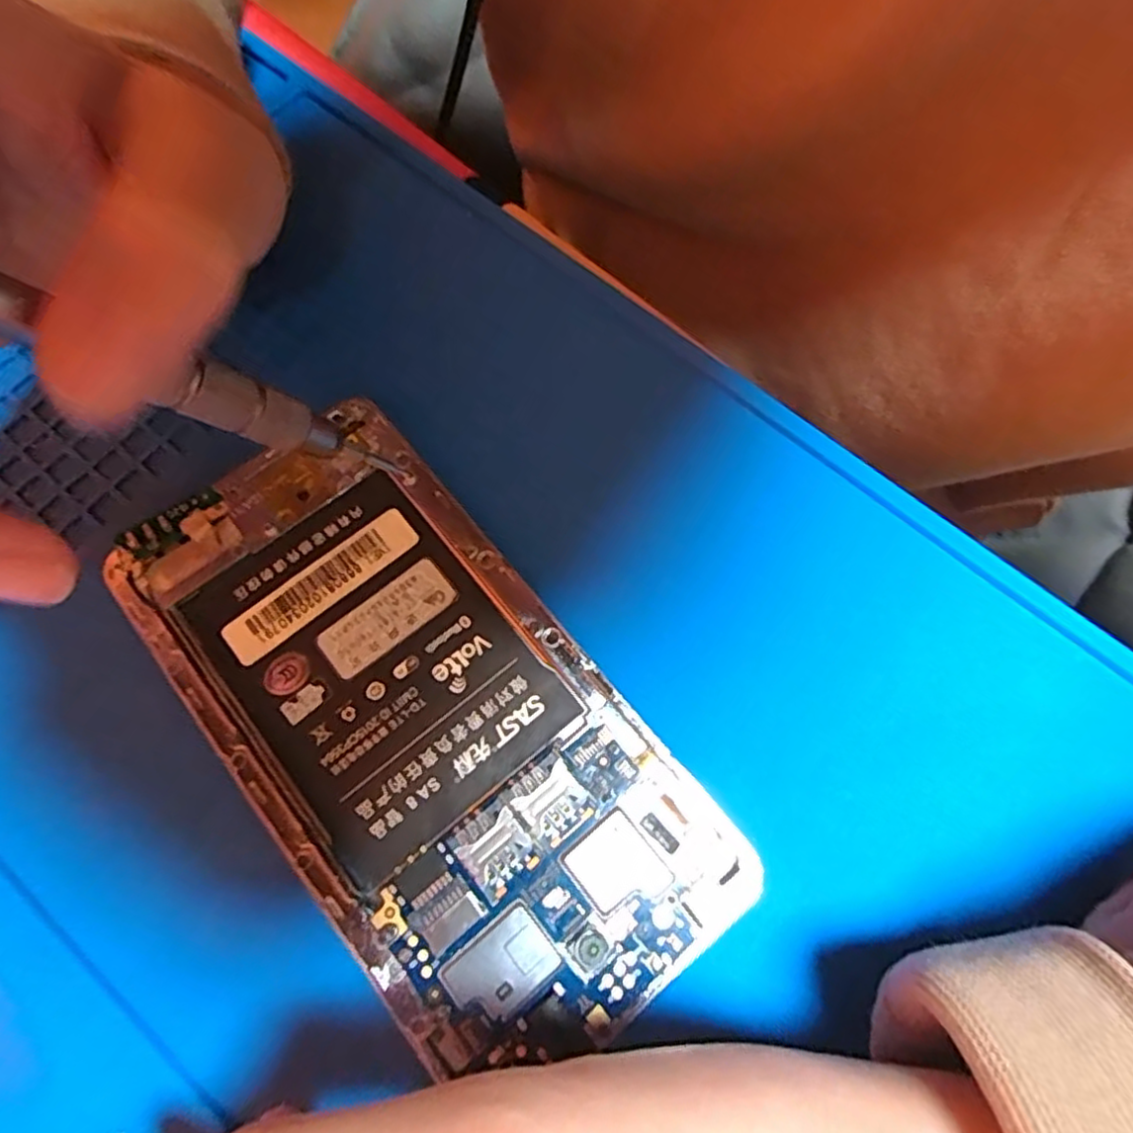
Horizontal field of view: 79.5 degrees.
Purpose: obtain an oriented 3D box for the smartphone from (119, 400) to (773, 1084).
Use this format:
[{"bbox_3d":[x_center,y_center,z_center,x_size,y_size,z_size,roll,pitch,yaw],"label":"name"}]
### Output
[{"bbox_3d":[-0.031,0.030,0.141,0.068,0.006,0.135,-37,75,-15],"label":"smartphone"}]

